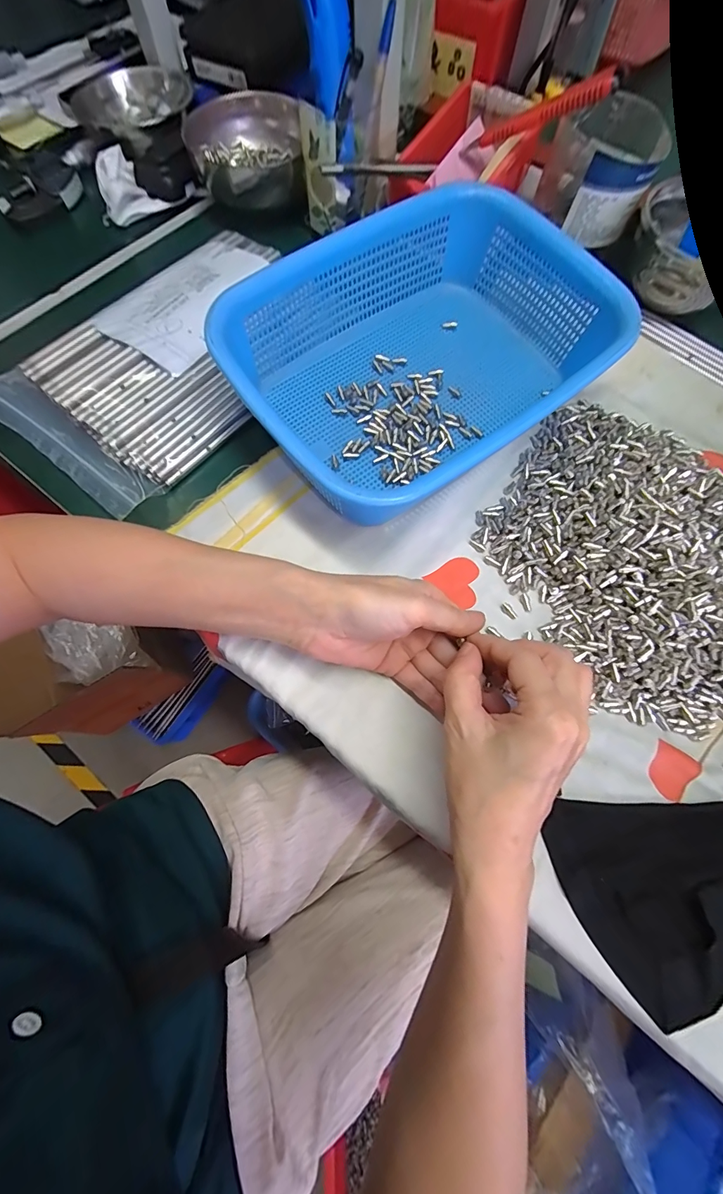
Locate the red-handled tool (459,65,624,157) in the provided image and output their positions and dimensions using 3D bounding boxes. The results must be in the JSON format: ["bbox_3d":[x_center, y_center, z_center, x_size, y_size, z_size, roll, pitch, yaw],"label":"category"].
[{"bbox_3d":[0.149,-0.416,0.341,0.129,0.015,0.016,11,69,32],"label":"red-handled tool"}]

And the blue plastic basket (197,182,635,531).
[{"bbox_3d":[0.046,-0.182,0.302,0.272,0.070,0.201,-38,77,-13],"label":"blue plastic basket"}]

